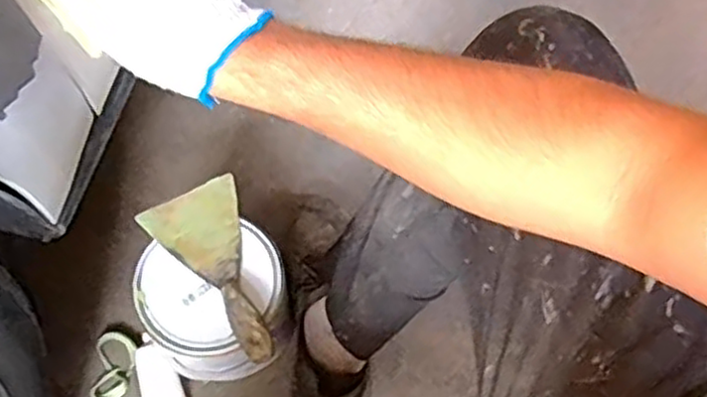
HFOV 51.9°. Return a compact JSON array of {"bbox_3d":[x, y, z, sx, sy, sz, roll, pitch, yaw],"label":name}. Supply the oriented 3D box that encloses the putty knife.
[{"bbox_3d":[-0.131,0.072,0.754,0.100,0.024,0.204,-30,70,-12],"label":"putty knife"}]

